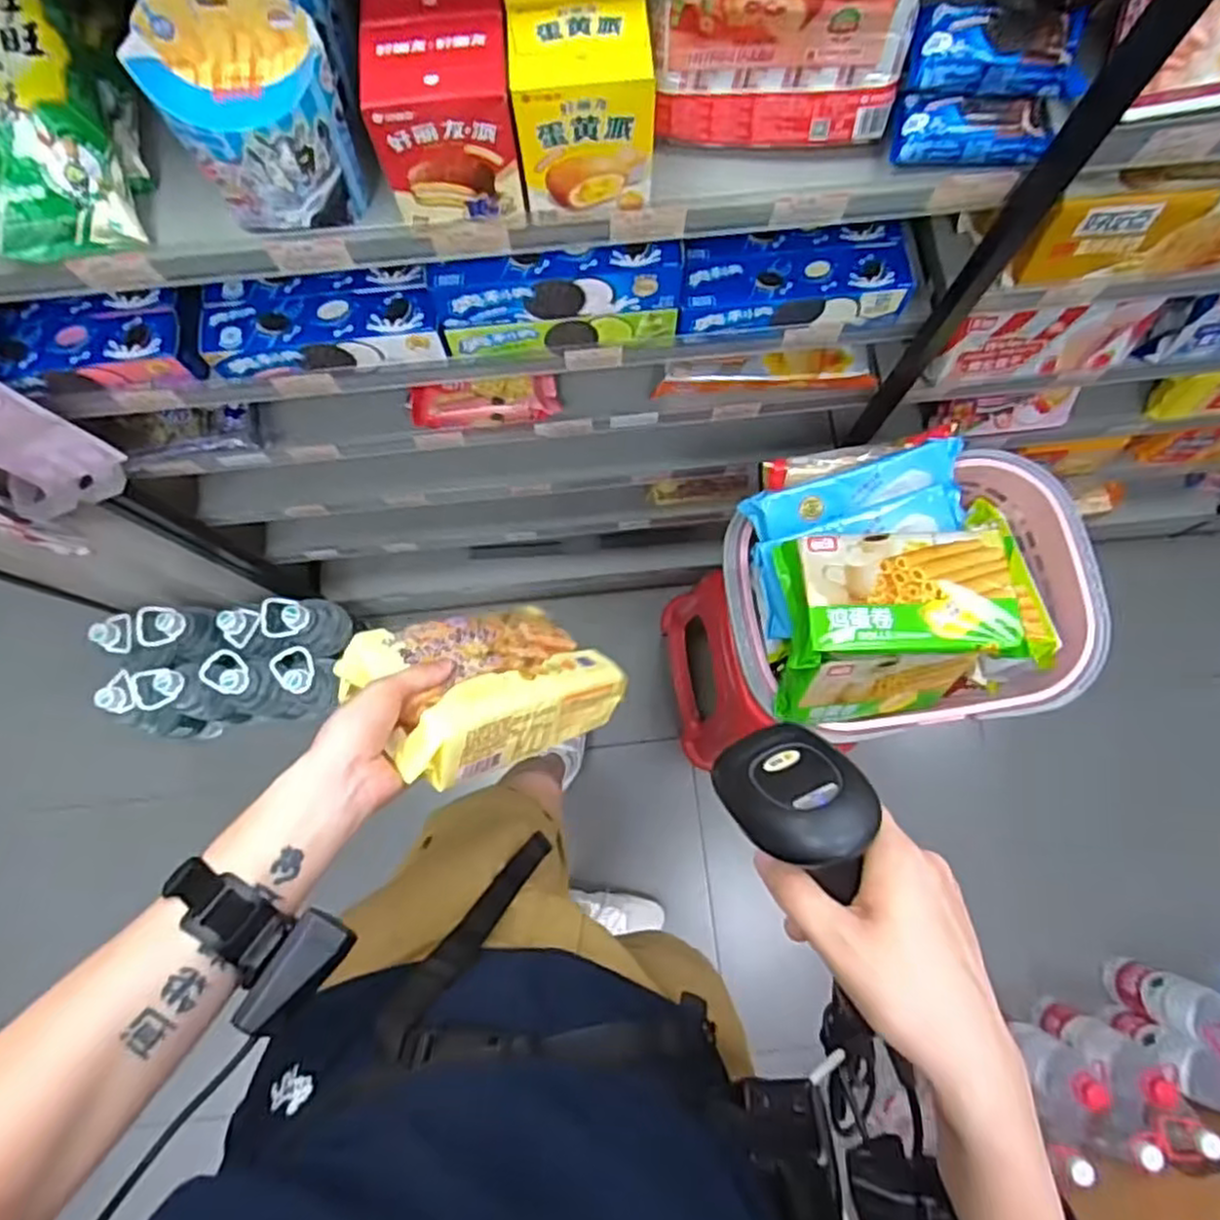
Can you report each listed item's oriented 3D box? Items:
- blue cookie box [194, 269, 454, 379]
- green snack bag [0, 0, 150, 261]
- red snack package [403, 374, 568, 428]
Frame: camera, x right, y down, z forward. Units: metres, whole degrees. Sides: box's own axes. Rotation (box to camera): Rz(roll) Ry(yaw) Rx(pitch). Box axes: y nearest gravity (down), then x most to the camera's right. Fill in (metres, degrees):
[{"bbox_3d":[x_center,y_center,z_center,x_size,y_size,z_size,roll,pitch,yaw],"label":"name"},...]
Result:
[{"bbox_3d":[-0.260,-0.263,0.672,0.205,0.049,0.071,-5,79,-1],"label":"blue cookie box"},{"bbox_3d":[-0.392,-0.333,0.495,0.086,0.039,0.163,-14,109,-11],"label":"green snack bag"},{"bbox_3d":[-0.140,-0.231,0.812,0.163,0.034,0.047,-9,79,-1],"label":"red snack package"}]

